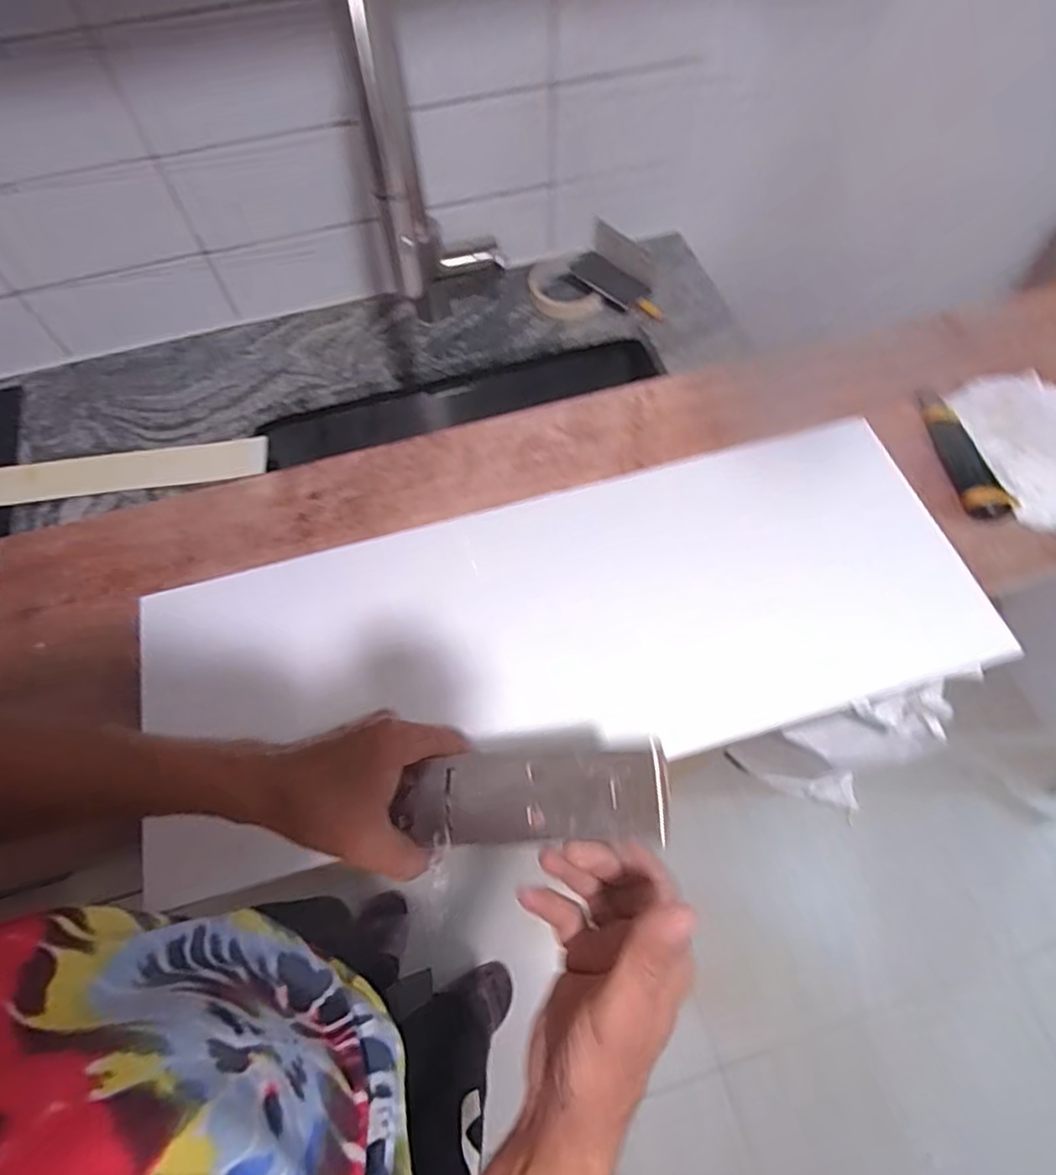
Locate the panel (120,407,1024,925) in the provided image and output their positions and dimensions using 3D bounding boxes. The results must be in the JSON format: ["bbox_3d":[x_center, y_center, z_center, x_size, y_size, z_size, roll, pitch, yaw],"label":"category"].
[{"bbox_3d":[0.031,0.037,0.551,0.716,0.025,0.265,-15,68,-5],"label":"panel"}]

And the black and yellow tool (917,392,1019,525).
[{"bbox_3d":[0.436,-0.134,0.619,0.043,0.019,0.150,-8,64,-3],"label":"black and yellow tool"}]

